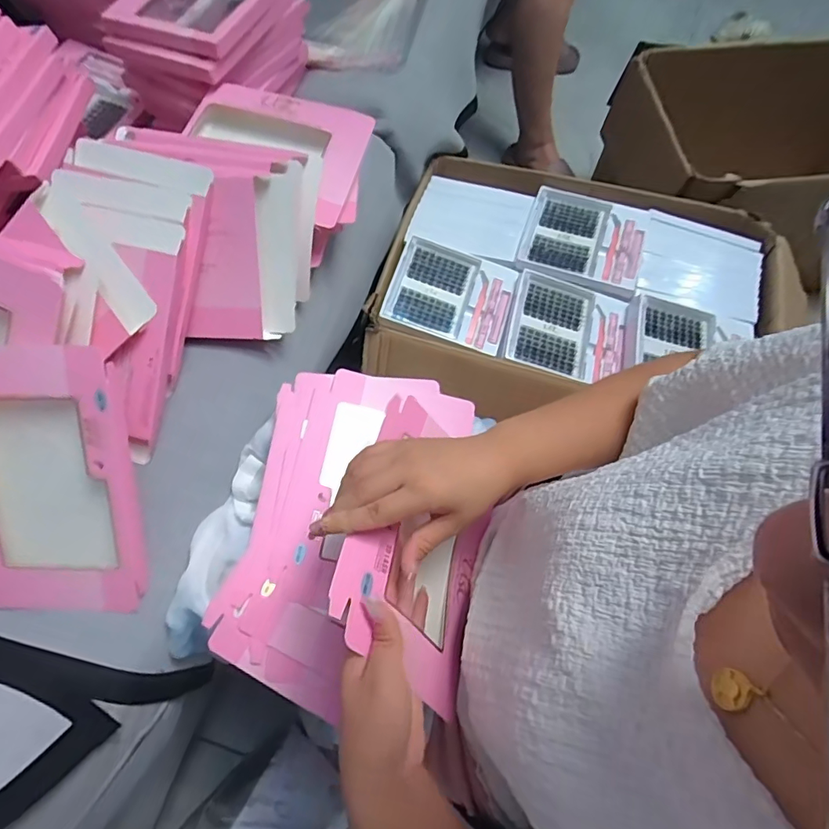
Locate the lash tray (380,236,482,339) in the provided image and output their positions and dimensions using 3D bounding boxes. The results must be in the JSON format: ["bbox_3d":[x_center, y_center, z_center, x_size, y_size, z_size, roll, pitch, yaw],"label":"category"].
[{"bbox_3d":[0.028,-0.188,0.737,0.111,0.022,0.144,16,68,7],"label":"lash tray"}]

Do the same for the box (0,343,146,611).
[{"bbox_3d":[-0.324,0.059,0.432,0.157,0.013,0.233,-1,103,0],"label":"box"}]

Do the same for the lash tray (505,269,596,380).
[{"bbox_3d":[0.195,-0.127,0.710,0.109,0.019,0.149,13,68,6],"label":"lash tray"}]

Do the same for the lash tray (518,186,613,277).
[{"bbox_3d":[0.230,-0.278,0.767,0.113,0.016,0.144,19,68,8],"label":"lash tray"}]

